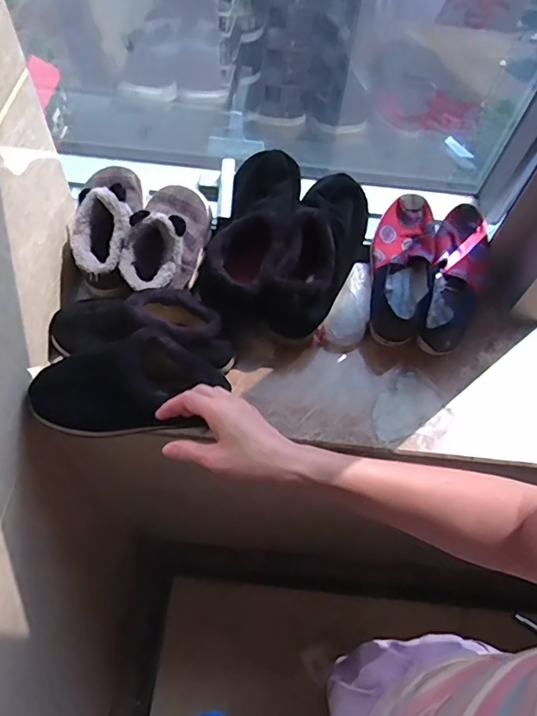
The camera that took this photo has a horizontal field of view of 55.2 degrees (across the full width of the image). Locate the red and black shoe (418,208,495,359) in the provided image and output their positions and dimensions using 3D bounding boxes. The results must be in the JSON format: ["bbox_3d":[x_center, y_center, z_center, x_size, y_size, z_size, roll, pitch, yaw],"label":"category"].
[{"bbox_3d":[0.271,-0.114,0.746,0.089,0.061,0.230,18,74,8],"label":"red and black shoe"}]

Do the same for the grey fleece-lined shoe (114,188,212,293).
[{"bbox_3d":[-0.140,-0.170,0.721,0.089,0.097,0.183,11,59,4],"label":"grey fleece-lined shoe"}]

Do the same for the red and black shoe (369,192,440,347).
[{"bbox_3d":[0.195,-0.134,0.740,0.093,0.048,0.229,11,75,4],"label":"red and black shoe"}]

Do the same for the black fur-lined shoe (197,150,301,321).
[{"bbox_3d":[-0.020,-0.182,0.712,0.109,0.087,0.259,16,75,7],"label":"black fur-lined shoe"}]

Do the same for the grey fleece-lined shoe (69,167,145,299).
[{"bbox_3d":[-0.228,-0.187,0.721,0.097,0.110,0.192,4,78,0],"label":"grey fleece-lined shoe"}]

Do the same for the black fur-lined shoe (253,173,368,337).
[{"bbox_3d":[0.071,-0.155,0.707,0.094,0.103,0.249,21,60,10],"label":"black fur-lined shoe"}]

